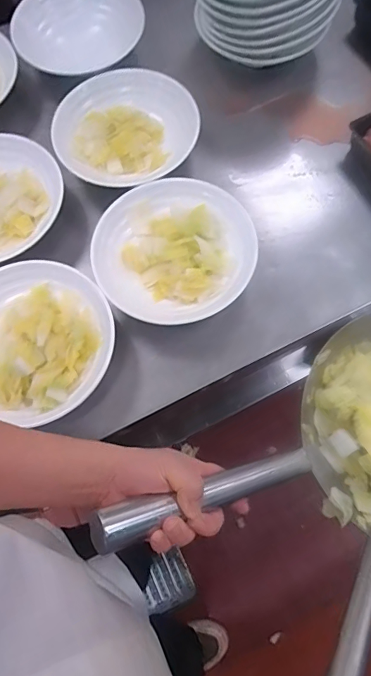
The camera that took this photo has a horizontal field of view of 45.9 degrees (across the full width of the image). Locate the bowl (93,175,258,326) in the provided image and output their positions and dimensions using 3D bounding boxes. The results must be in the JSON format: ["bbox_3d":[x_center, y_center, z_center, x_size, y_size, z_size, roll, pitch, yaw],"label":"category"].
[{"bbox_3d":[-0.015,-0.113,0.613,0.208,0.076,0.209,-1,68,2],"label":"bowl"}]

